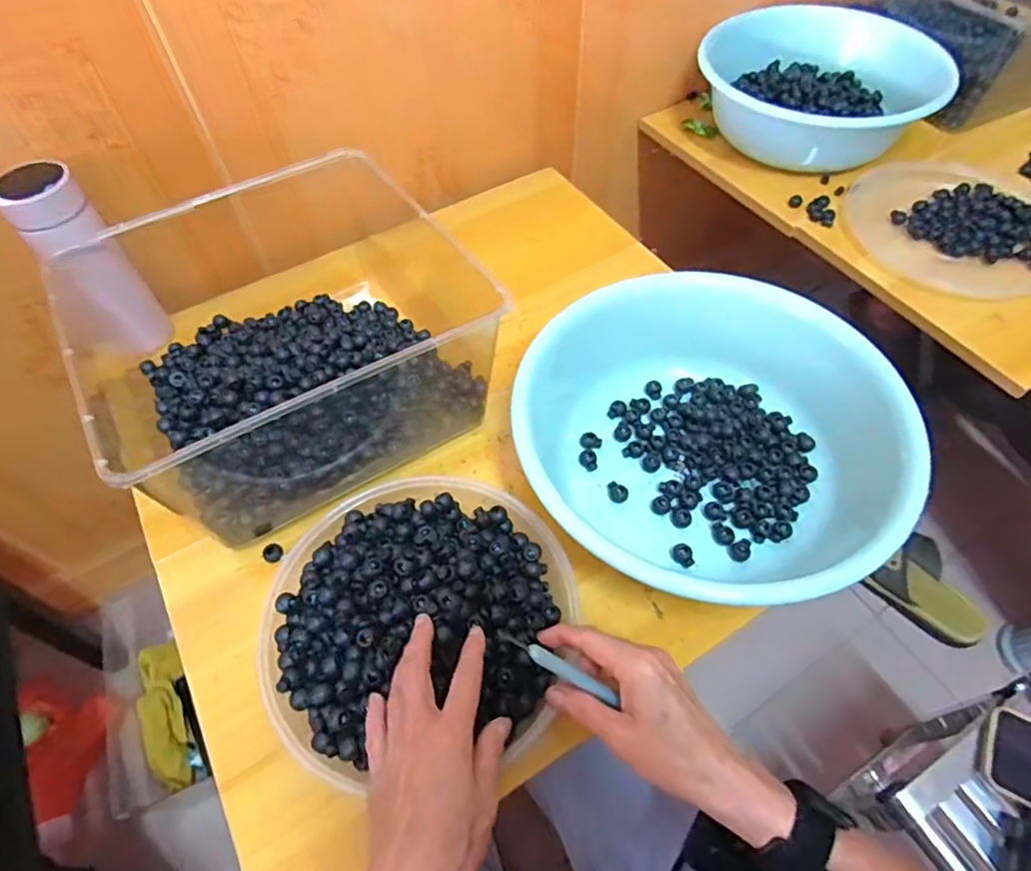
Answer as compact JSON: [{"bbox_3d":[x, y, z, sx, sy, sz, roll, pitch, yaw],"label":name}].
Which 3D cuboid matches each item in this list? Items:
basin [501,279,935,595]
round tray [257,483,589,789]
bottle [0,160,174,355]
[{"bbox_3d":[0.154,0.005,0.505,0.300,0.095,0.282,-11,57,-6],"label":"basin"},{"bbox_3d":[-0.071,0.123,0.446,0.222,0.047,0.208,-1,57,1],"label":"round tray"},{"bbox_3d":[-0.405,-0.156,0.583,0.069,0.182,0.062,-38,63,-21],"label":"bottle"}]

